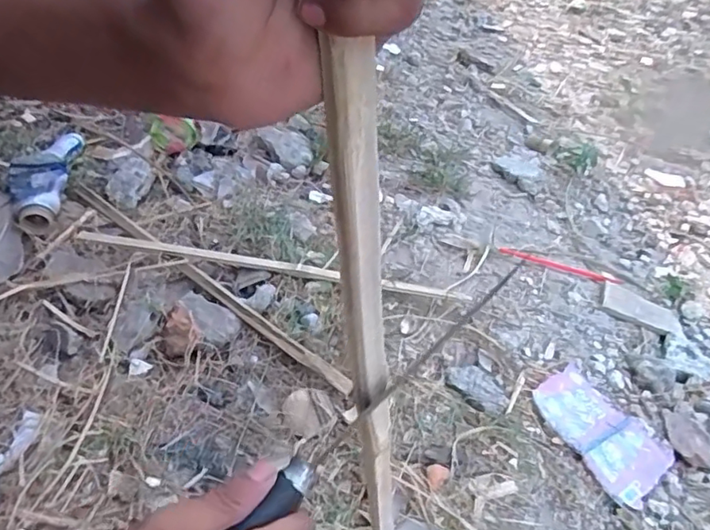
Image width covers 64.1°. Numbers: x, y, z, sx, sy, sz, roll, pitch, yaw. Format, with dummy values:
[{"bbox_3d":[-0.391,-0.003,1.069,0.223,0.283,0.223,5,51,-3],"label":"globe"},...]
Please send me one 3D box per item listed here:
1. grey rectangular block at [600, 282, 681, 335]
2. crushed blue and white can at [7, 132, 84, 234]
[{"bbox_3d":[0.419,0.062,0.830,0.110,0.004,0.056,24,46,18],"label":"grey rectangular block"},{"bbox_3d":[-0.442,-0.125,0.796,0.075,0.033,0.205,-2,46,-11],"label":"crushed blue and white can"}]

